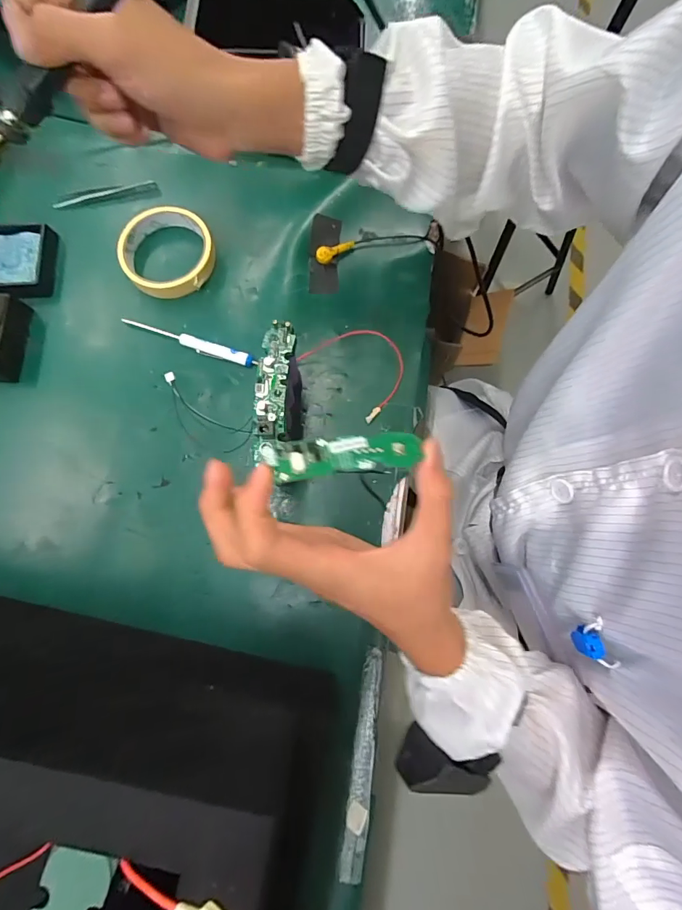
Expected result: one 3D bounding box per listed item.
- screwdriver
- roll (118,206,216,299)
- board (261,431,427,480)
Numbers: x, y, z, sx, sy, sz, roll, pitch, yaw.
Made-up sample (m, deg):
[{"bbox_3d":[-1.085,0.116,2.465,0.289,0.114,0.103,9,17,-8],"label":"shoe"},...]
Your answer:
[{"bbox_3d":[-0.145,-0.108,0.413,0.134,0.008,0.013,17,77,3],"label":"screwdriver"},{"bbox_3d":[-0.171,-0.199,0.428,0.088,0.021,0.089,0,77,-1],"label":"roll"},{"bbox_3d":[0.003,-0.001,0.212,0.079,0.008,0.019,-5,78,-16],"label":"board"}]

